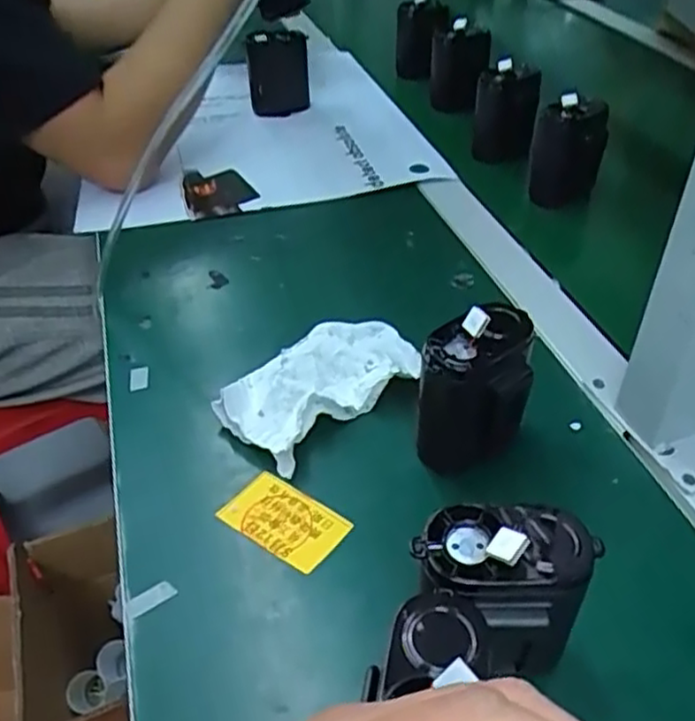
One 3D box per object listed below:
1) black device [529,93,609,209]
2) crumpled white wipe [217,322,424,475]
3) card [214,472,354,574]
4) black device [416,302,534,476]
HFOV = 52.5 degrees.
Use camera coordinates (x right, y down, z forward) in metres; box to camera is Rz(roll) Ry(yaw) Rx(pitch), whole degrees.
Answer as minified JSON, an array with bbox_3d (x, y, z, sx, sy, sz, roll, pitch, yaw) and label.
[{"bbox_3d":[0.199,-0.192,0.639,0.059,0.090,0.062,8,42,10],"label":"black device"},{"bbox_3d":[-0.017,0.016,0.451,0.127,0.027,0.078,-29,48,-27],"label":"crumpled white wipe"},{"bbox_3d":[-0.034,0.087,0.385,0.064,0.004,0.039,28,53,26],"label":"card"},{"bbox_3d":[0.072,0.016,0.394,0.056,0.092,0.061,12,43,15],"label":"black device"}]

